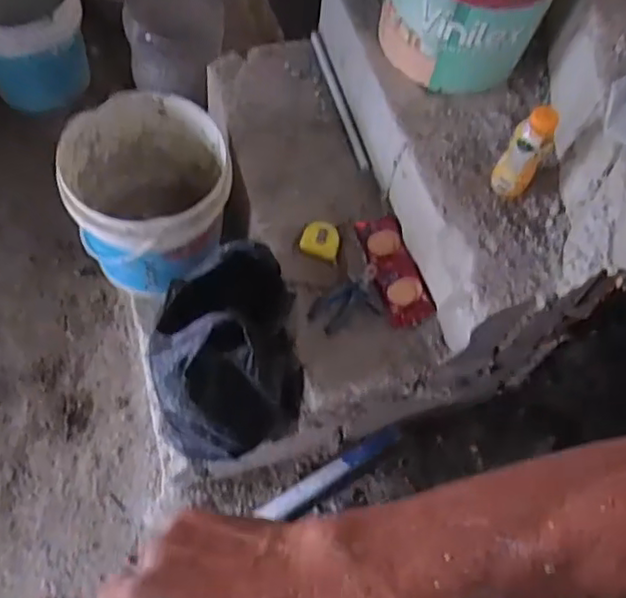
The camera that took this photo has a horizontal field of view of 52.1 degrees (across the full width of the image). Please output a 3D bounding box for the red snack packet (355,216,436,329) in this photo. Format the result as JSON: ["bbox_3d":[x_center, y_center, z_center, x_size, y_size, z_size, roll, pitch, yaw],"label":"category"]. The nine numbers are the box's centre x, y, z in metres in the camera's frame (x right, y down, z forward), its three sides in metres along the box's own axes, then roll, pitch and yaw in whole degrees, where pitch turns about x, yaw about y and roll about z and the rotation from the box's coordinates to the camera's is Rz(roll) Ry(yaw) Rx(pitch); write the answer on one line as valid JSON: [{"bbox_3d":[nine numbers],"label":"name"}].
[{"bbox_3d":[0.148,-0.057,1.171,0.076,0.027,0.220,-13,62,-10],"label":"red snack packet"}]

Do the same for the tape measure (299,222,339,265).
[{"bbox_3d":[0.017,-0.110,1.176,0.068,0.030,0.080,17,63,2],"label":"tape measure"}]

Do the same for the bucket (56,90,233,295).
[{"bbox_3d":[-0.311,-0.181,1.249,0.293,0.262,0.344,-3,64,-8],"label":"bucket"}]

